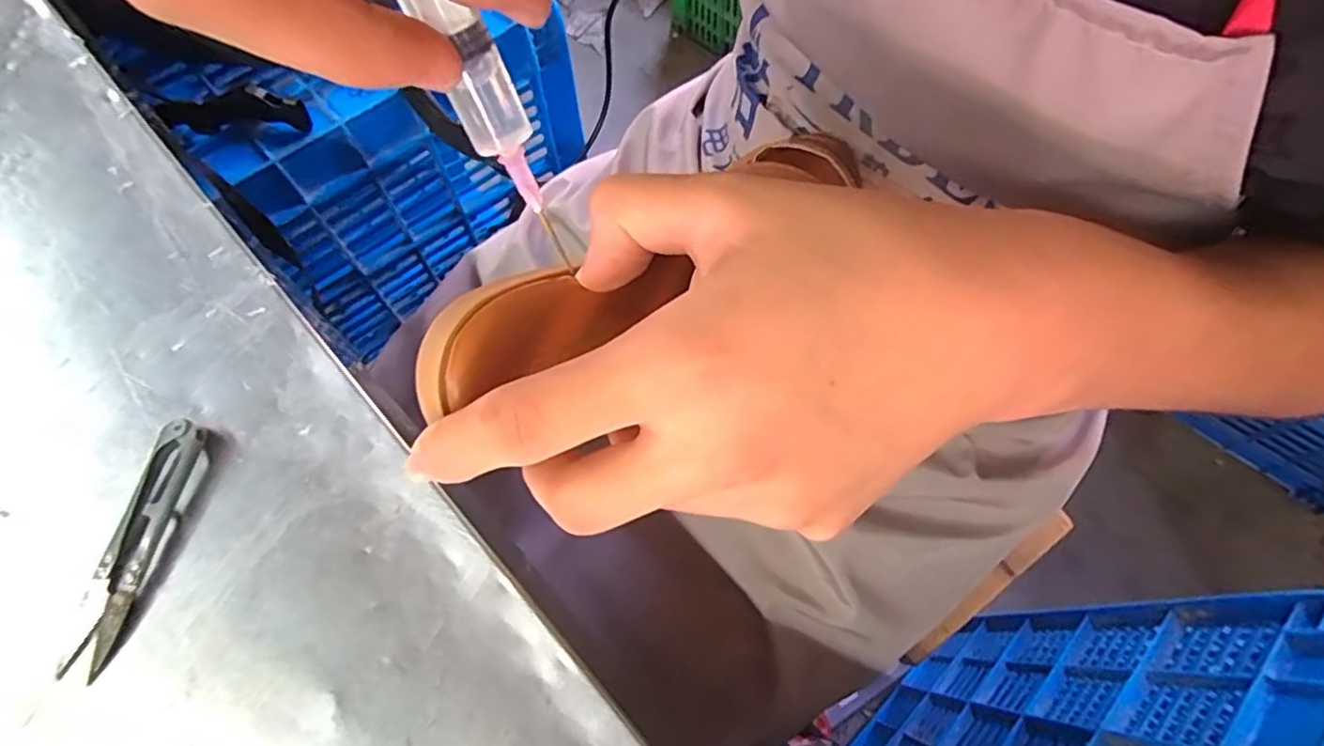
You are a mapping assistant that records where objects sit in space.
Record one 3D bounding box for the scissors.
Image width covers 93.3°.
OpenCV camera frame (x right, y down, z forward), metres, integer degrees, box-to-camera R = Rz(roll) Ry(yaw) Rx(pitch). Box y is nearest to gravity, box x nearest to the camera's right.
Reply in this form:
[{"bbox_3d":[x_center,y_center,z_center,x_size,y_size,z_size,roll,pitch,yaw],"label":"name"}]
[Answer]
[{"bbox_3d":[-0.217,0.069,0.258,0.024,0.011,0.099,11,67,7],"label":"scissors"}]

